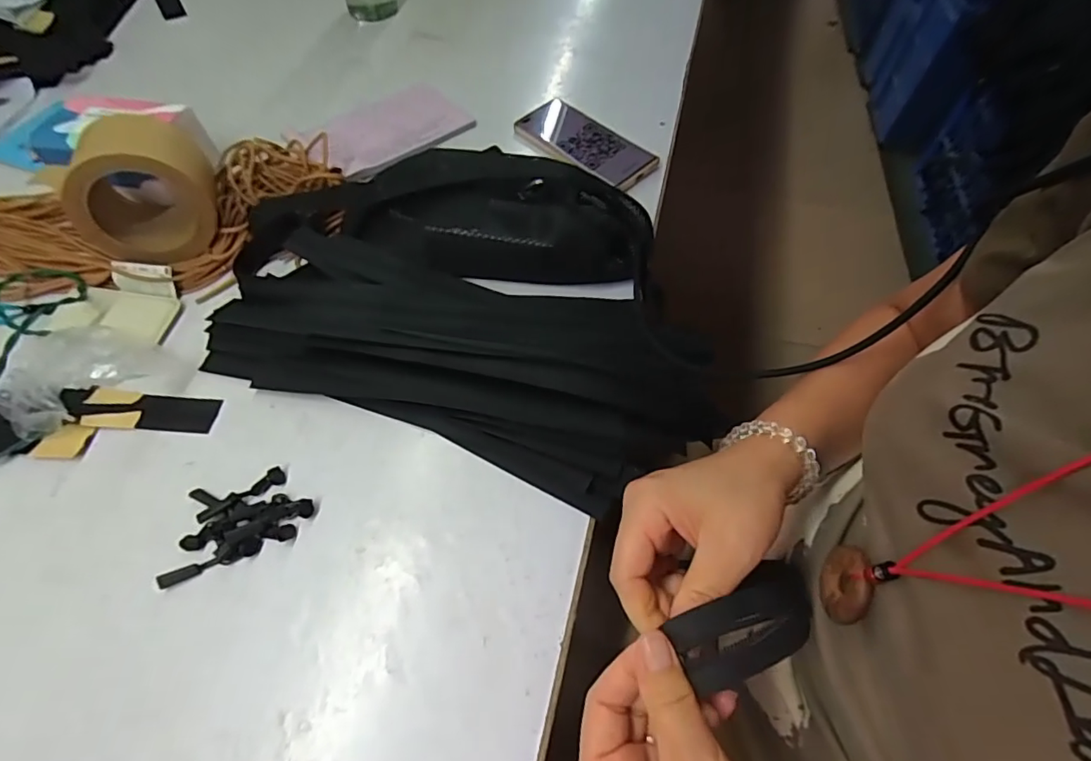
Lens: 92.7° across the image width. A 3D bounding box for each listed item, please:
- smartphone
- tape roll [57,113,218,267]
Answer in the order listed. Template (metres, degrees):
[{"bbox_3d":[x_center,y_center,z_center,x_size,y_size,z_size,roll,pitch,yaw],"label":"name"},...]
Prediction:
[{"bbox_3d":[0.046,-0.275,0.603,0.077,0.015,0.166,-40,67,-22],"label":"smartphone"},{"bbox_3d":[-0.372,-0.179,0.486,0.113,0.107,0.111,-17,60,-11],"label":"tape roll"}]

